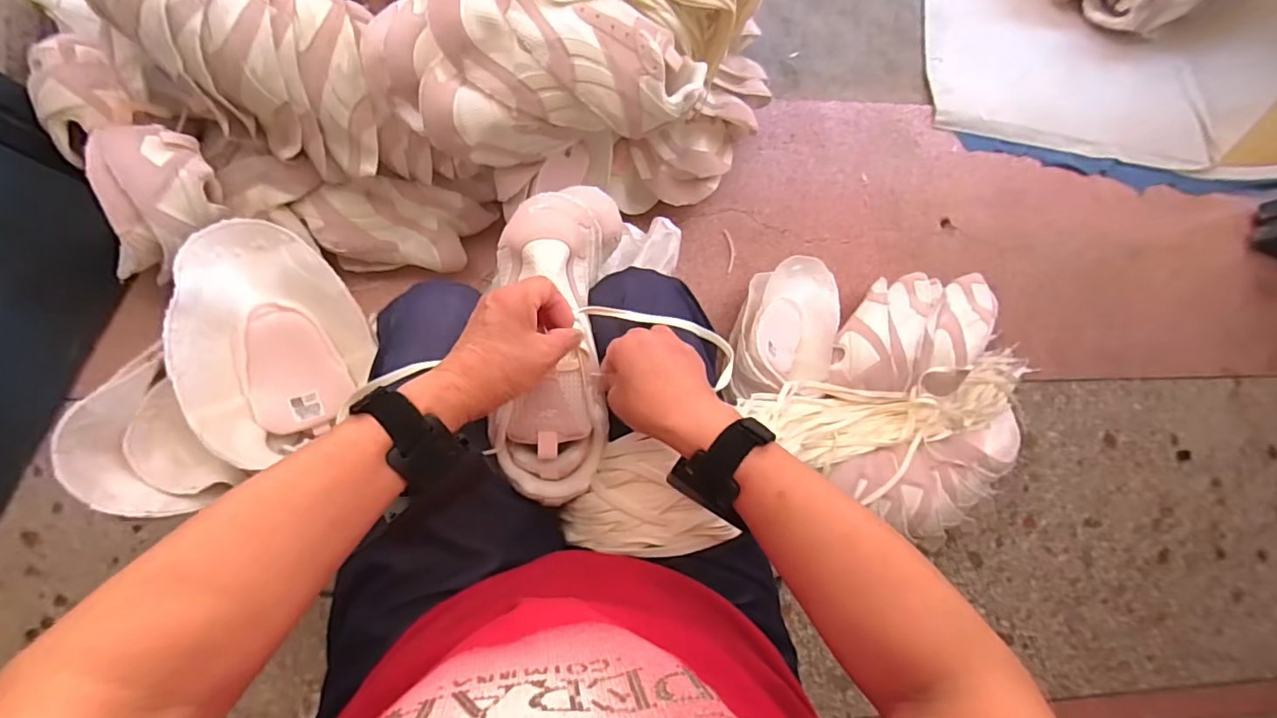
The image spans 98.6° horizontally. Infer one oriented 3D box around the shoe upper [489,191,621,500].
[{"bbox_3d":[-0.073,-0.026,0.479,0.101,0.086,0.288,3,78,-6],"label":"shoe upper"}]

